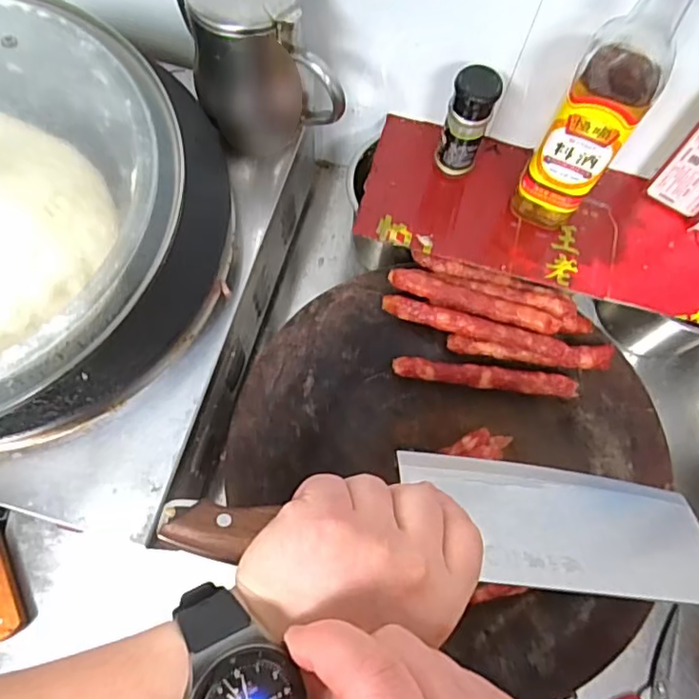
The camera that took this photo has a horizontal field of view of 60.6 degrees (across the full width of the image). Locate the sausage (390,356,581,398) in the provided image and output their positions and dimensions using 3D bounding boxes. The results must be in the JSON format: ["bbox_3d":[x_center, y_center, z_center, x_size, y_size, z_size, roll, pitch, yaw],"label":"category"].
[{"bbox_3d":[0.122,0.024,0.530,0.162,0.011,0.019,6,70,0],"label":"sausage"}]

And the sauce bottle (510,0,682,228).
[{"bbox_3d":[0.194,-0.185,0.461,0.059,0.269,0.056,31,72,8],"label":"sauce bottle"}]

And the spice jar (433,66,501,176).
[{"bbox_3d":[0.105,-0.203,0.539,0.038,0.099,0.034,14,70,3],"label":"spice jar"}]

